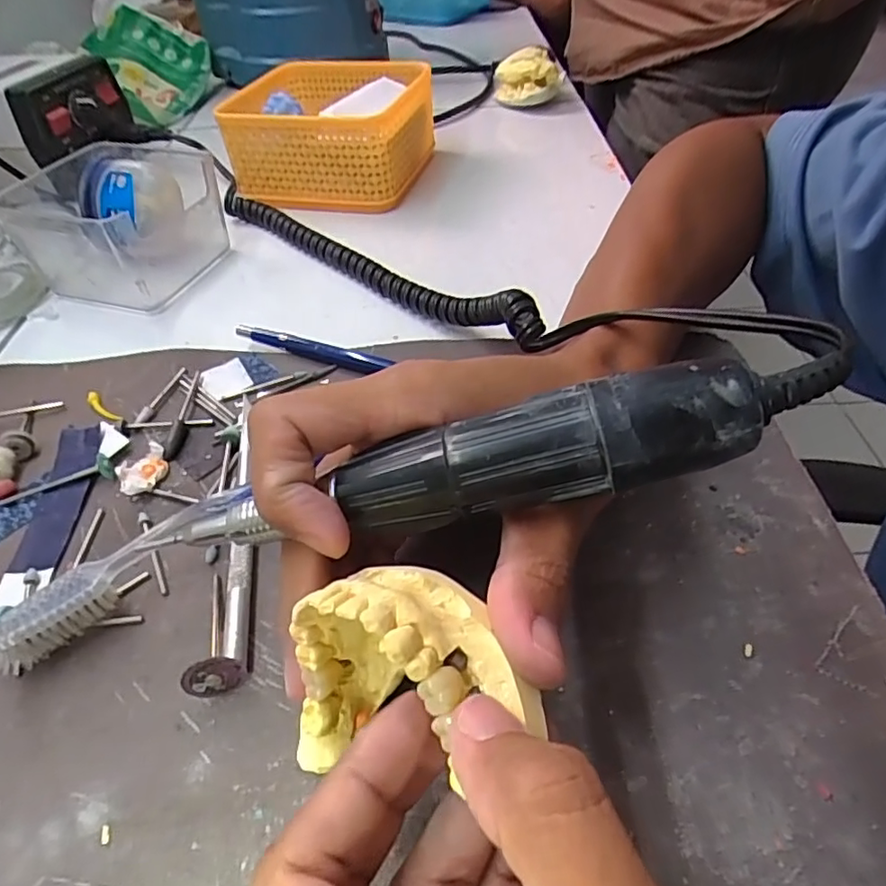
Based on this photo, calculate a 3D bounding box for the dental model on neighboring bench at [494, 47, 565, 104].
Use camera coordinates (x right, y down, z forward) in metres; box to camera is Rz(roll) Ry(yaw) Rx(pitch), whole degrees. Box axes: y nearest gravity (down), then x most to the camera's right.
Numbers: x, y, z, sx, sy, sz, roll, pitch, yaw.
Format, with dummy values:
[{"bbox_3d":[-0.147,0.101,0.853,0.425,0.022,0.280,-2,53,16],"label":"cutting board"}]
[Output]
[{"bbox_3d":[0.082,-0.352,0.562,0.066,0.039,0.059,2,47,7],"label":"dental model on neighboring bench"}]

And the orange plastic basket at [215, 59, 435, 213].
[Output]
[{"bbox_3d":[-0.080,-0.243,0.456,0.125,0.066,0.140,7,48,12],"label":"orange plastic basket"}]

